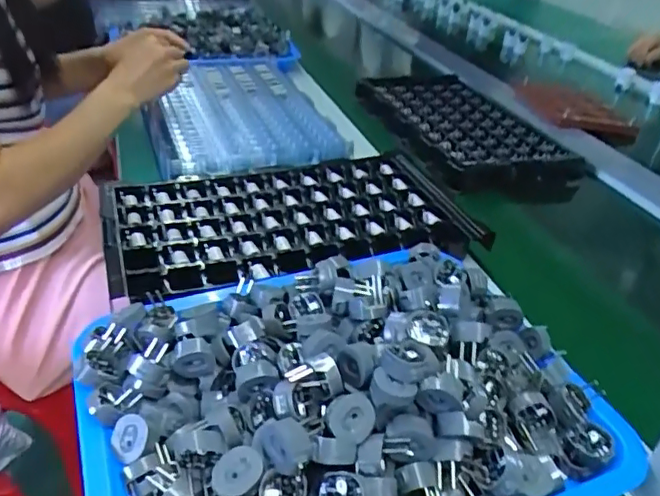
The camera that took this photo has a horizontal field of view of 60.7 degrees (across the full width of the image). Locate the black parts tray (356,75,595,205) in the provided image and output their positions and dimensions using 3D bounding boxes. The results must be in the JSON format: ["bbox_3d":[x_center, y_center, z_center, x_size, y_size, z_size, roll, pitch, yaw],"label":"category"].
[{"bbox_3d":[0.190,-0.173,0.828,0.222,0.054,0.352,-15,45,-30],"label":"black parts tray"}]

